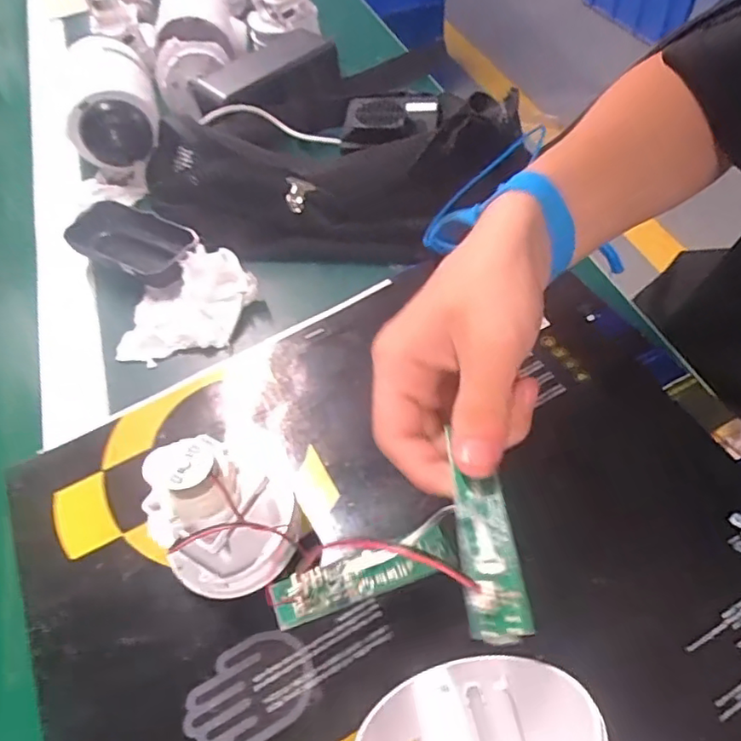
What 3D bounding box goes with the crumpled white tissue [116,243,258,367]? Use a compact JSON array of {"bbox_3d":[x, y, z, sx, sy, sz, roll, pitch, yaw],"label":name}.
[{"bbox_3d":[-0.128,-0.045,0.395,0.097,0.033,0.062,-20,55,-8],"label":"crumpled white tissue"}]

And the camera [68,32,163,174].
[{"bbox_3d":[-0.217,-0.224,0.489,0.075,0.079,0.110,-19,55,-8],"label":"camera"}]

